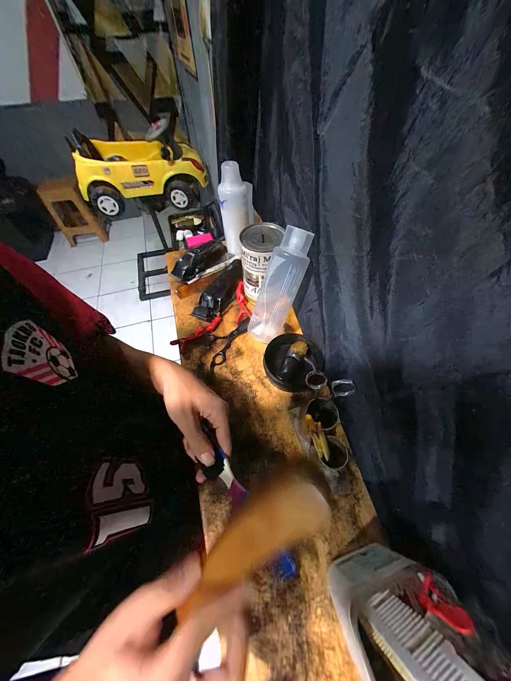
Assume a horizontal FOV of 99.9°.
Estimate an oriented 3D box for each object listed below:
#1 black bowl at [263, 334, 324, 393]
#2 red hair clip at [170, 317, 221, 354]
[{"bbox_3d":[0.069,0.039,0.383,0.103,0.041,0.094,0,57,0],"label":"black bowl"},{"bbox_3d":[-0.115,-0.013,0.435,0.109,0.014,0.026,-31,62,-16],"label":"red hair clip"}]

